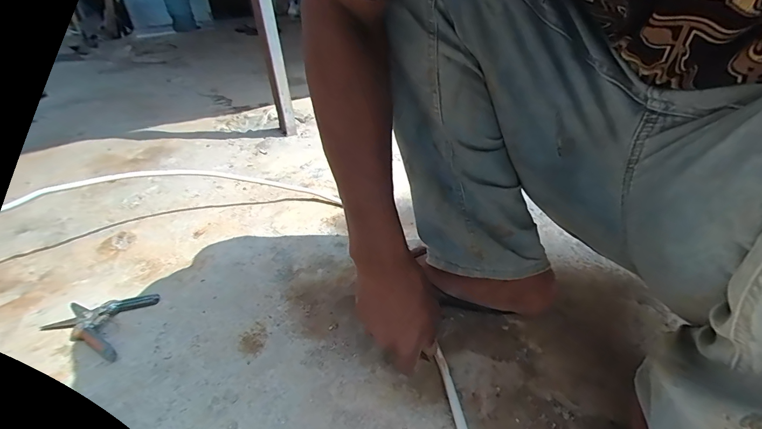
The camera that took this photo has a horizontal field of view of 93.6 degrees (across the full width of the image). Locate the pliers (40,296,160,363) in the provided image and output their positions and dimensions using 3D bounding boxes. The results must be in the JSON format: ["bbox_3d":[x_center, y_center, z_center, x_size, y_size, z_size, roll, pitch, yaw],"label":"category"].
[{"bbox_3d":[-0.392,0.145,0.517,0.154,0.017,0.101,10,34,20],"label":"pliers"}]

